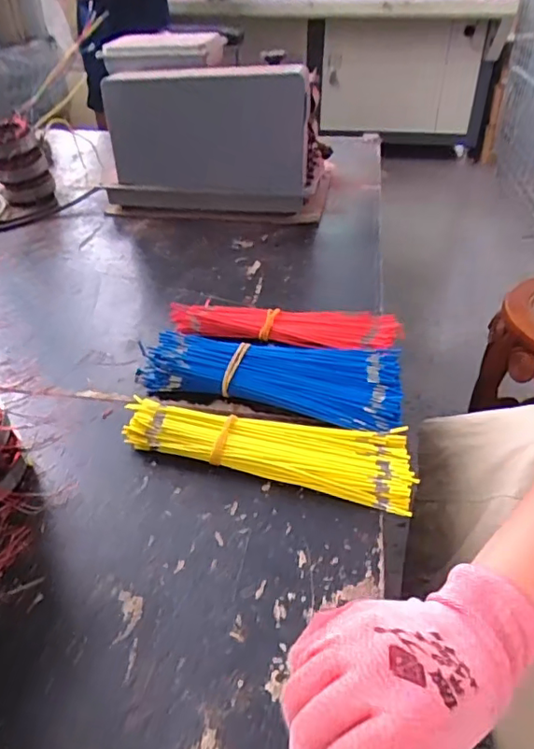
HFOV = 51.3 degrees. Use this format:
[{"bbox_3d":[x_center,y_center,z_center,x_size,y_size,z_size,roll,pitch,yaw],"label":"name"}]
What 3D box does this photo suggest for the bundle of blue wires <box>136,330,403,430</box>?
[{"bbox_3d":[-0.001,0.004,0.529,0.251,0.039,0.091,7,38,8],"label":"bundle of blue wires"}]

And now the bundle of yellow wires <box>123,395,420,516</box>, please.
[{"bbox_3d":[0.002,0.057,0.470,0.239,0.028,0.070,11,39,14],"label":"bundle of yellow wires"}]

